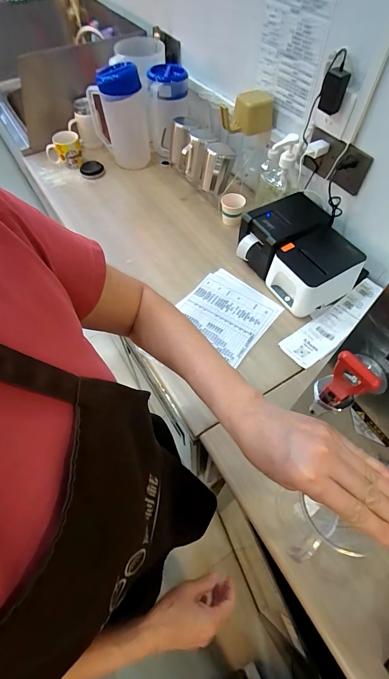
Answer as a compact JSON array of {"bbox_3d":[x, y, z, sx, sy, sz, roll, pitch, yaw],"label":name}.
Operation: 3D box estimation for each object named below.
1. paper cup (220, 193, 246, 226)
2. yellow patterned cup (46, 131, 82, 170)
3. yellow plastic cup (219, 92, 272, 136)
[{"bbox_3d":[0.111,-0.384,0.937,0.068,0.067,0.065,0,58,0],"label":"paper cup"},{"bbox_3d":[-0.447,-0.645,1.086,0.117,0.096,0.090,-20,60,-12],"label":"yellow patterned cup"},{"bbox_3d":[0.142,-0.598,0.837,0.133,0.076,0.080,9,59,5],"label":"yellow plastic cup"}]

